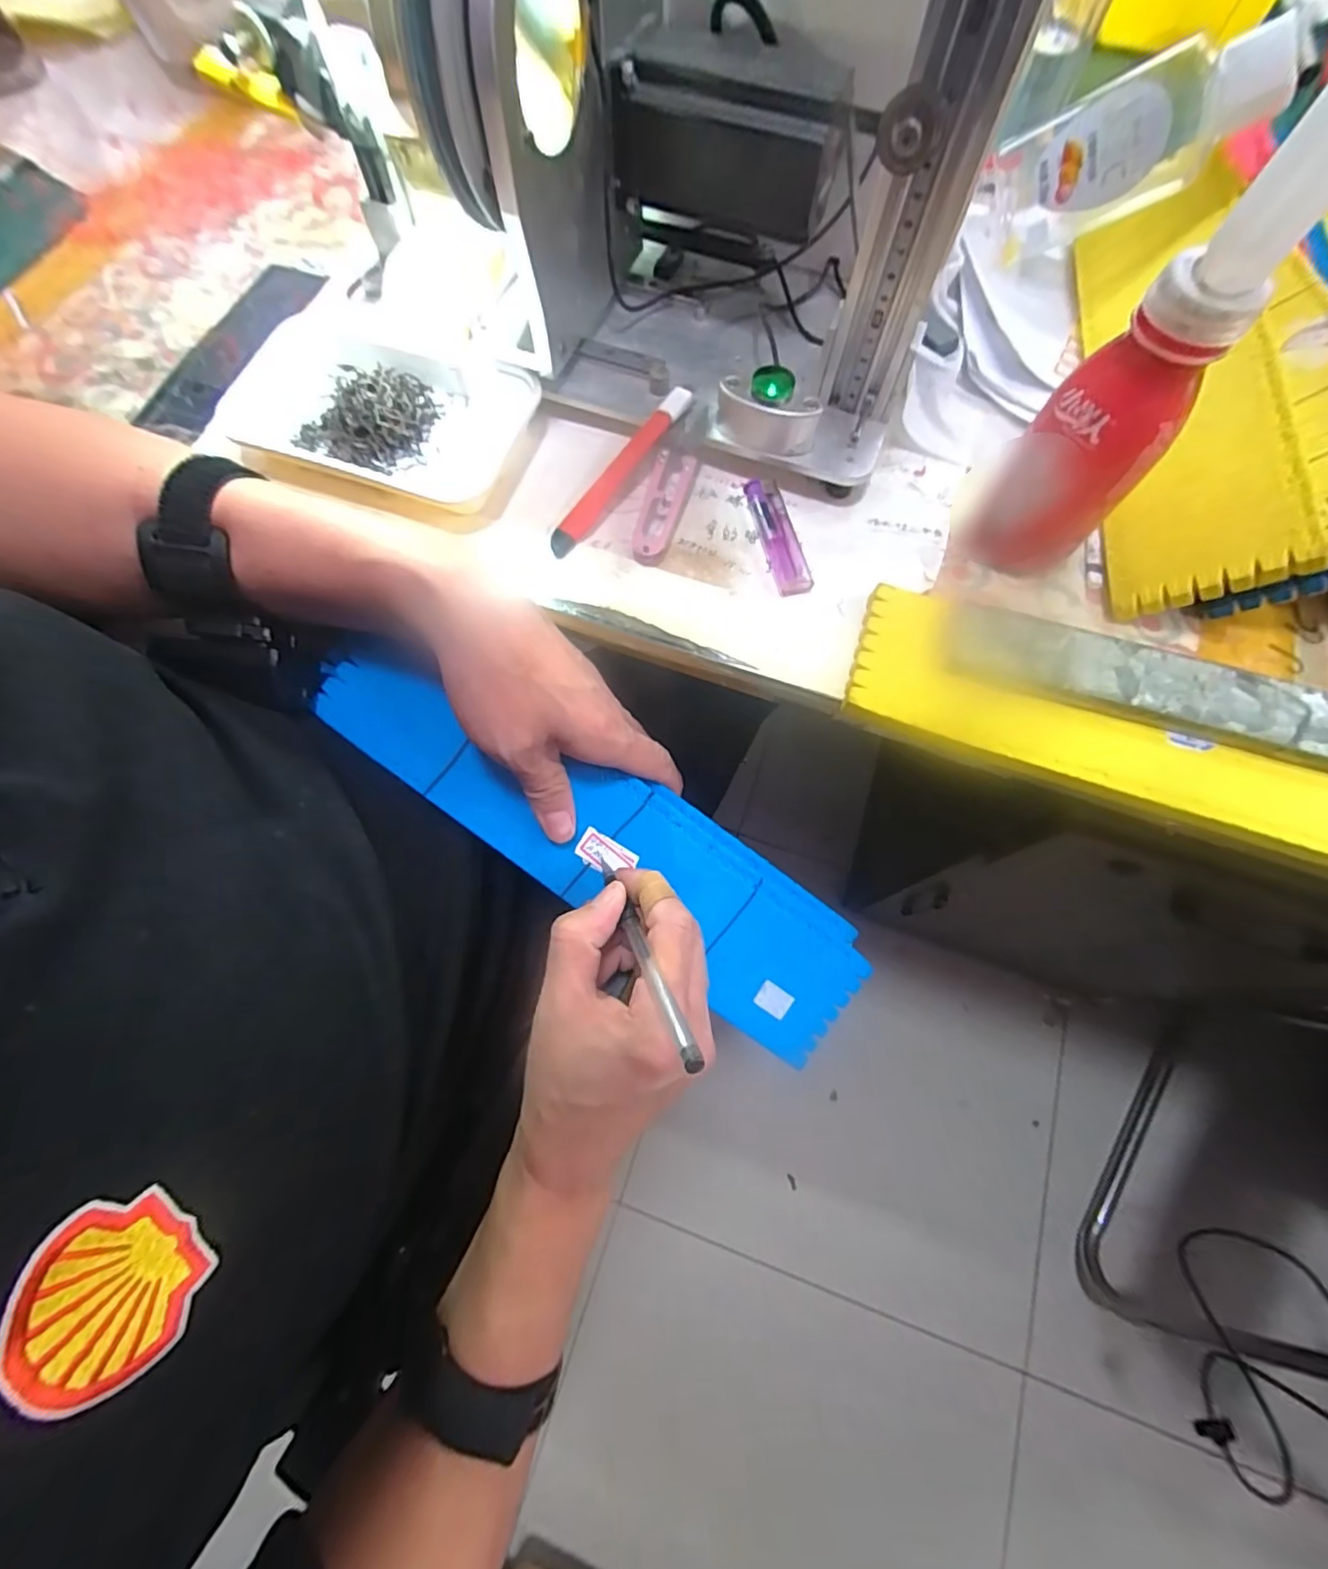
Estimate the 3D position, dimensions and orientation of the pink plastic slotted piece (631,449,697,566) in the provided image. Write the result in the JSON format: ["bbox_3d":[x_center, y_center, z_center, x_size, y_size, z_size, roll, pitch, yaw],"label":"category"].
[{"bbox_3d":[-0.001,-0.159,0.331,0.022,0.013,0.073,18,71,5],"label":"pink plastic slotted piece"}]

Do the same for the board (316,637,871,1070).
[{"bbox_3d":[-0.033,0.036,0.326,0.336,0.018,0.089,32,78,-6],"label":"board"}]

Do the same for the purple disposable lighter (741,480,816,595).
[{"bbox_3d":[0.066,-0.141,0.327,0.020,0.008,0.076,-13,71,-5],"label":"purple disposable lighter"}]

